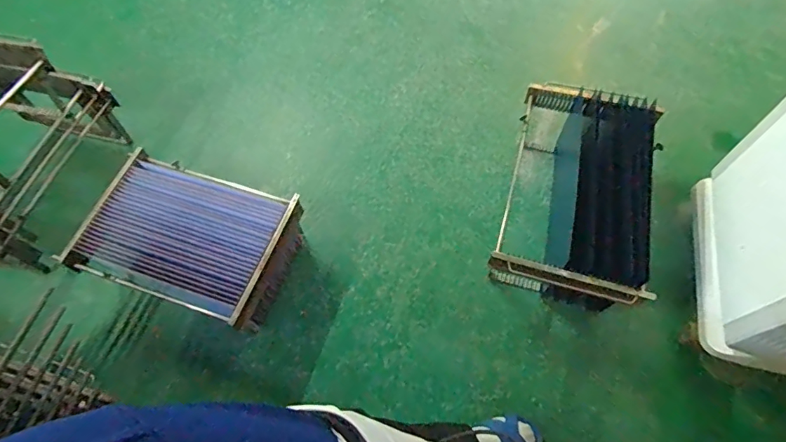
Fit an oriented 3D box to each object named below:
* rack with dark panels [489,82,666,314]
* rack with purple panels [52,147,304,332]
[{"bbox_3d":[0.575,-0.095,1.475,0.402,0.350,0.742,14,64,9],"label":"rack with dark panels"},{"bbox_3d":[-0.605,0.065,1.429,0.584,0.238,0.408,18,65,11],"label":"rack with purple panels"}]

